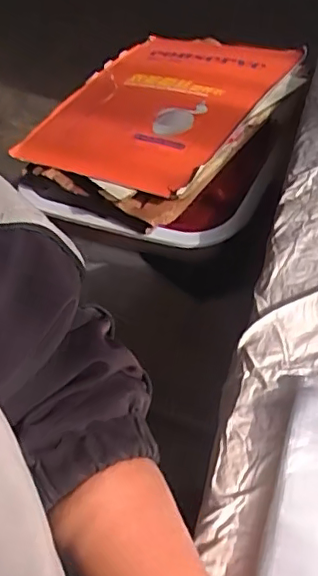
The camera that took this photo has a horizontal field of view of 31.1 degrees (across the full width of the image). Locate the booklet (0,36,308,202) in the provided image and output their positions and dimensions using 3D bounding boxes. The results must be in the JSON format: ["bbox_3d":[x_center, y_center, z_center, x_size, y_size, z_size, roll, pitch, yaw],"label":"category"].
[{"bbox_3d":[-0.005,-0.226,0.708,0.259,0.028,0.305,19,55,29],"label":"booklet"}]

